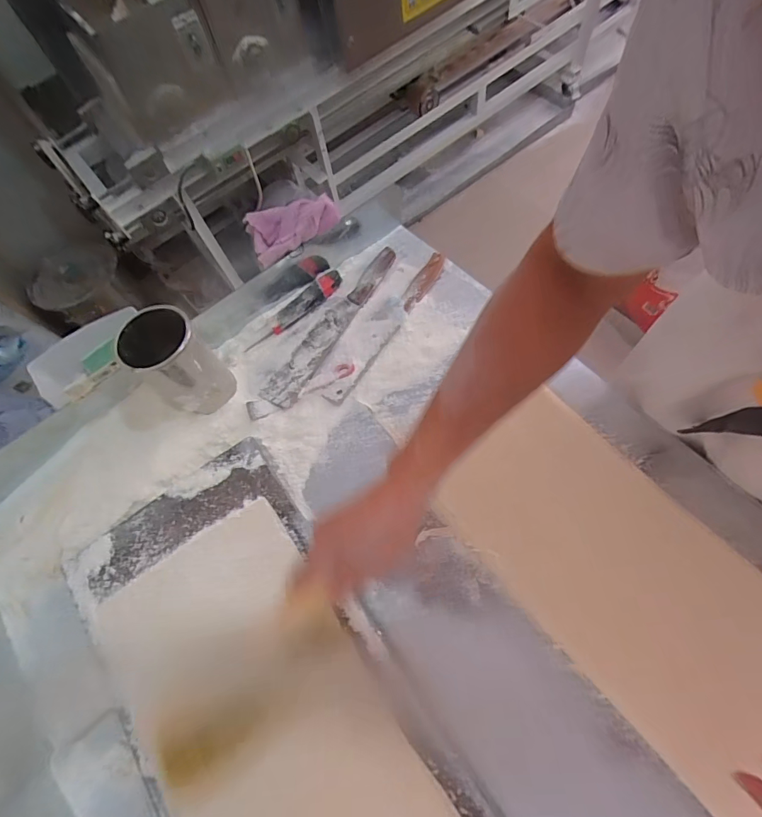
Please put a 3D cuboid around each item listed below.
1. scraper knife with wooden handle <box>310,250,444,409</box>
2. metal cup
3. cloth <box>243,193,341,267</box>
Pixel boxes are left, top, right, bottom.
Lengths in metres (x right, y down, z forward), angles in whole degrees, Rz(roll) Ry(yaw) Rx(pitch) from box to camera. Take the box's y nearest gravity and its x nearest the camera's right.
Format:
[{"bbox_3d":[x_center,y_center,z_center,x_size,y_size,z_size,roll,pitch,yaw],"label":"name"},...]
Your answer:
[{"bbox_3d":[0.001,-0.133,0.653,0.055,0.020,0.292,31,73,18],"label":"scraper knife with wooden handle"},{"bbox_3d":[-0.266,-0.059,0.574,0.083,0.138,0.089,-2,66,5],"label":"metal cup"},{"bbox_3d":[-0.127,-0.268,0.623,0.132,0.038,0.073,-23,65,-4],"label":"cloth"}]

